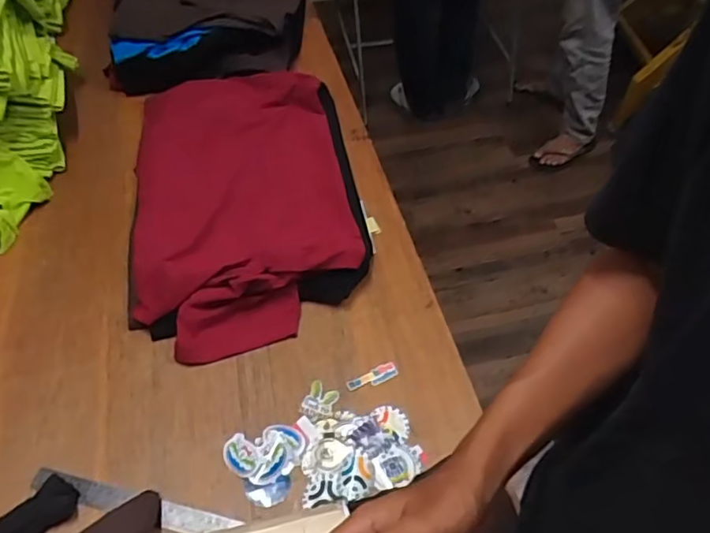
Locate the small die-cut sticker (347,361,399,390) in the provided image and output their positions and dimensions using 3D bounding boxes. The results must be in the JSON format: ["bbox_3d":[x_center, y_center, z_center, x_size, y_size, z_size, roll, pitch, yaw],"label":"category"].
[{"bbox_3d":[0.024,0.152,0.805,0.073,0.004,0.025,-21,57,-18],"label":"small die-cut sticker"}]

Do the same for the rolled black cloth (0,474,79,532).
[{"bbox_3d":[-0.385,0.293,0.670,0.128,0.031,0.050,-34,59,-22],"label":"rolled black cloth"}]

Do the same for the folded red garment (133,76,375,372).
[{"bbox_3d":[-0.177,-0.116,0.976,0.351,0.091,0.577,-8,53,-4],"label":"folded red garment"}]

